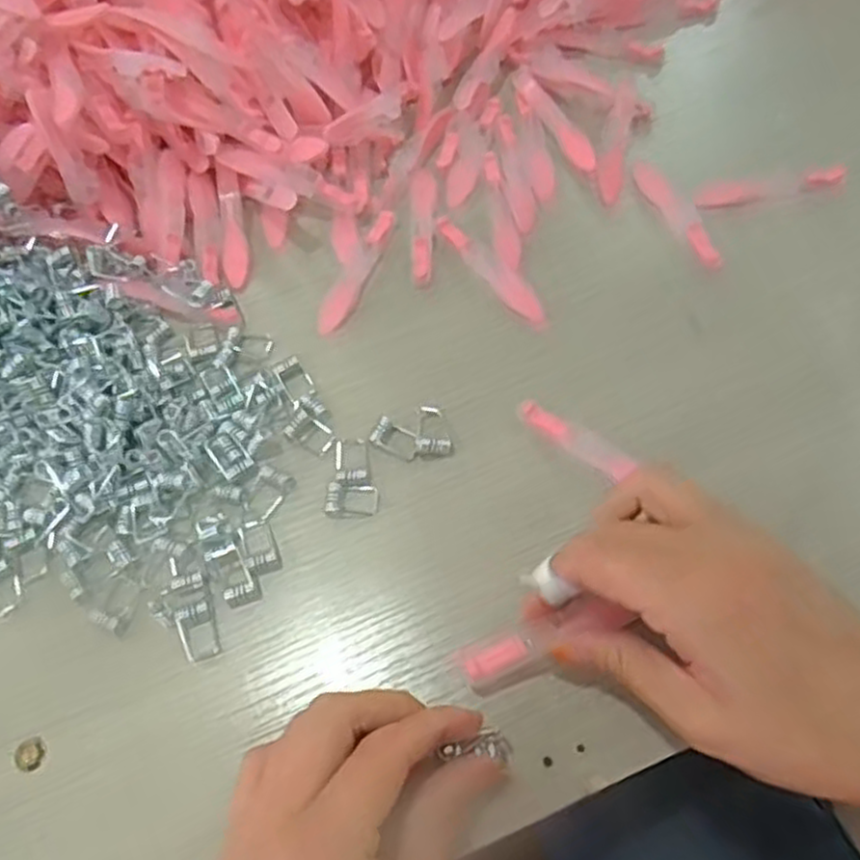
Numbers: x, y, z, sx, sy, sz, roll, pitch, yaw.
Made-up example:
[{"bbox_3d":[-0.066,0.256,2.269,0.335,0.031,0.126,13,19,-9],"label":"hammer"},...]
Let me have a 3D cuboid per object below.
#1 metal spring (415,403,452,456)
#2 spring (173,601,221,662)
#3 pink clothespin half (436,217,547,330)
[{"bbox_3d":[0.002,-0.001,0.345,0.016,0.007,0.026,-1,65,2],"label":"metal spring"},{"bbox_3d":[-0.095,0.082,0.309,0.014,0.004,0.023,-23,66,-8],"label":"spring"},{"bbox_3d":[0.031,-0.083,0.384,0.016,0.004,0.082,-34,68,-12],"label":"pink clothespin half"}]

